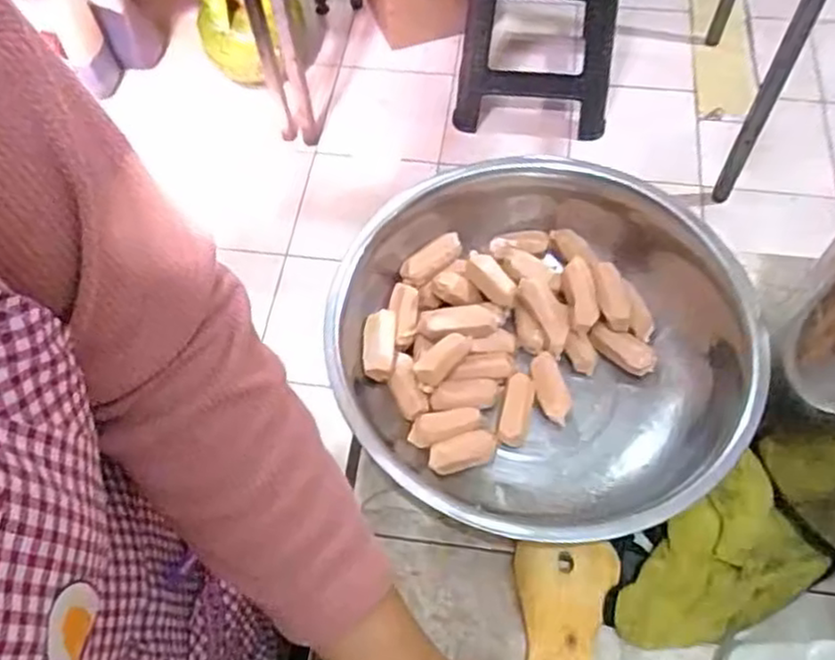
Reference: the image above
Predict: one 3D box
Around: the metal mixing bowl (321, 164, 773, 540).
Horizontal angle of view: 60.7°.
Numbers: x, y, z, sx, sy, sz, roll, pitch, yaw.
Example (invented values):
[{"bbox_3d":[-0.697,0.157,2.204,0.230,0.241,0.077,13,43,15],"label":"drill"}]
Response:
[{"bbox_3d":[0.079,0.009,0.483,0.259,0.102,0.271,-1,62,2],"label":"metal mixing bowl"}]

